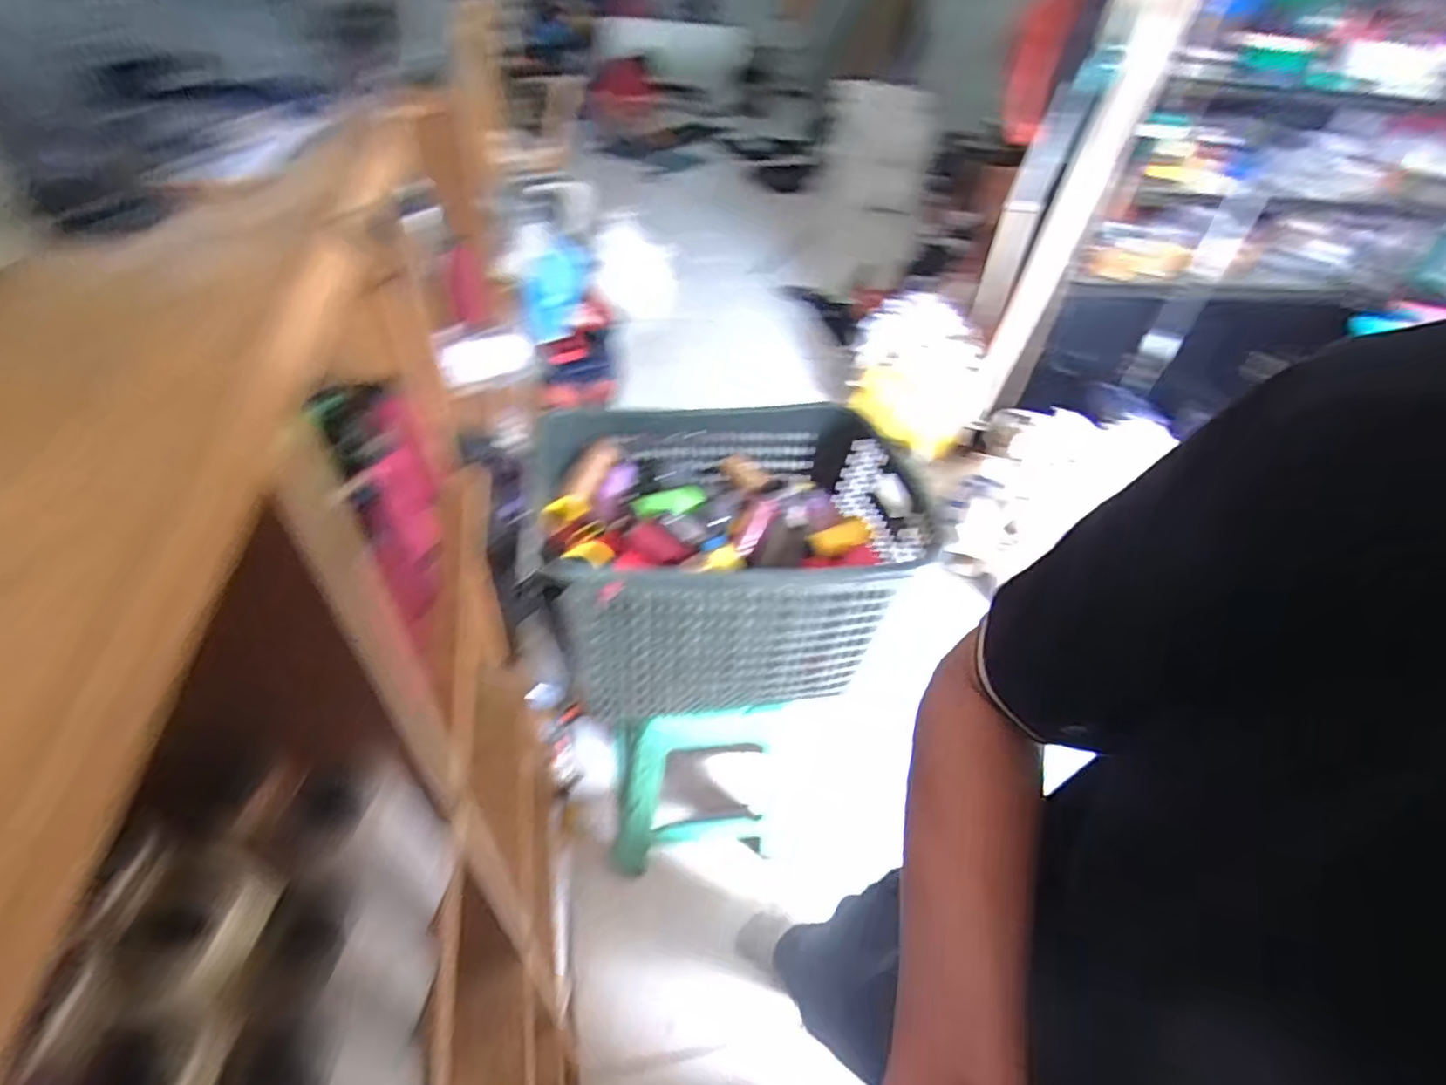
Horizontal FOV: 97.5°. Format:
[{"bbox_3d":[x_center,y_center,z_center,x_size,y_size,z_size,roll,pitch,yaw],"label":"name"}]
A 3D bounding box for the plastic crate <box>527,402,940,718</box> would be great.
[{"bbox_3d":[-0.001,0.004,1.011,0.549,0.281,0.413,-3,44,-10],"label":"plastic crate"}]

